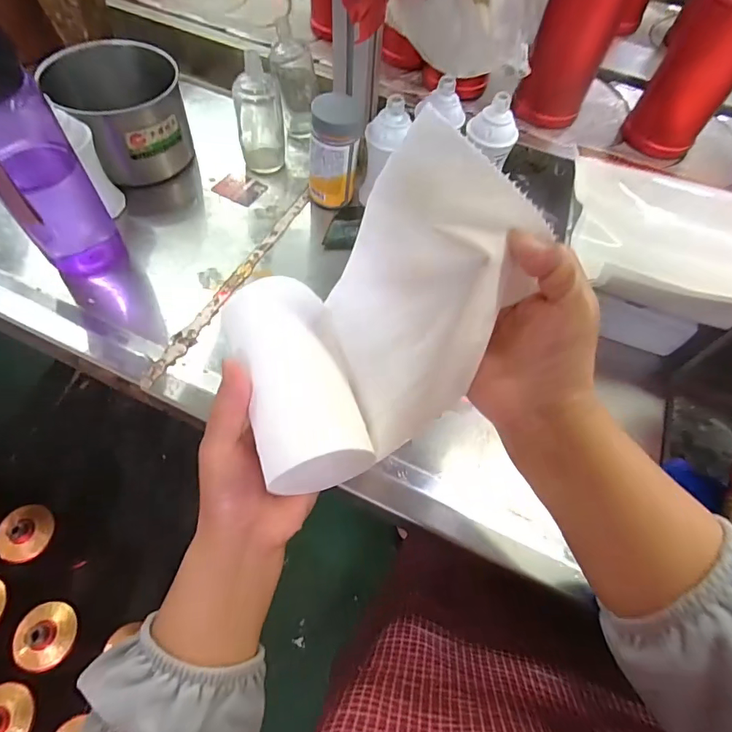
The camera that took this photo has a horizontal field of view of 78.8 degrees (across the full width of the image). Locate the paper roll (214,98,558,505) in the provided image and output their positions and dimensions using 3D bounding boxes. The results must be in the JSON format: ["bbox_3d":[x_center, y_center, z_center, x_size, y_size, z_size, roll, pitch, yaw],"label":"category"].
[{"bbox_3d":[0.003,-0.031,0.249,0.160,0.142,0.123,-23,66,-15],"label":"paper roll"}]

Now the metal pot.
[{"bbox_3d":[-0.273,-0.285,0.512,0.134,0.096,0.123,2,62,-3],"label":"metal pot"}]

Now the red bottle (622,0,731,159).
[{"bbox_3d":[0.381,-0.338,0.509,0.088,0.164,0.073,33,65,13],"label":"red bottle"}]

